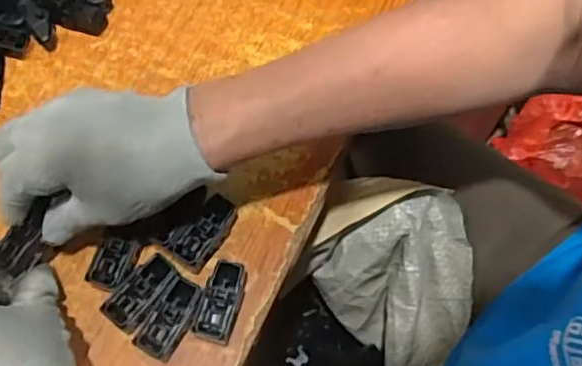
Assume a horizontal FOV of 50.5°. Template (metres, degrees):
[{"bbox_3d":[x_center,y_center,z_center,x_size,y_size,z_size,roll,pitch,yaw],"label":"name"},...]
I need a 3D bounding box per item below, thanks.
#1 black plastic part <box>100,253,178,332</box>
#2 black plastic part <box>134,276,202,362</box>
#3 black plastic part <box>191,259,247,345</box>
[{"bbox_3d":[-0.092,0.070,0.386,0.026,0.019,0.048,34,69,13],"label":"black plastic part"},{"bbox_3d":[-0.074,0.084,0.383,0.022,0.021,0.049,27,67,11],"label":"black plastic part"},{"bbox_3d":[-0.043,0.075,0.389,0.024,0.017,0.050,16,66,6],"label":"black plastic part"}]

